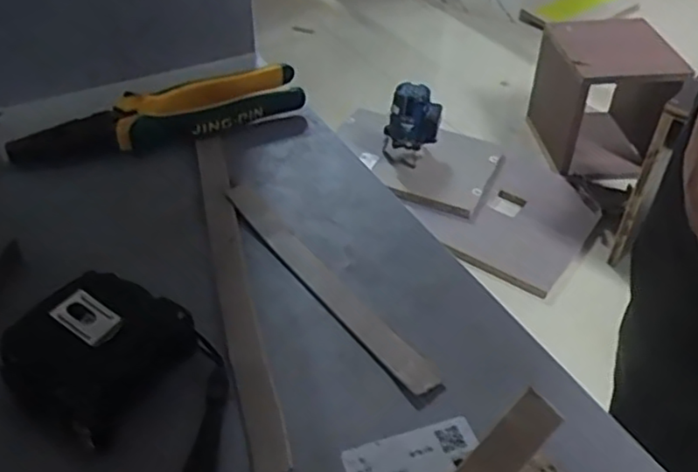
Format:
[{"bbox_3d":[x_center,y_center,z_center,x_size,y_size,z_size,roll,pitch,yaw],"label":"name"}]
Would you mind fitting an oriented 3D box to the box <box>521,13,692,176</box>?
[{"bbox_3d":[0.588,-0.315,1.483,0.293,0.243,0.271,-3,42,-6],"label":"box"}]

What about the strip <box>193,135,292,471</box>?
[{"bbox_3d":[-0.065,0.018,0.361,0.017,0.009,0.249,-9,43,-12],"label":"strip"}]

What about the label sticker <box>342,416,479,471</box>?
[{"bbox_3d":[0.030,0.100,0.279,0.058,0.004,0.038,-12,44,-16],"label":"label sticker"}]

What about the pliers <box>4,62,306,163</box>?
[{"bbox_3d":[-0.127,-0.083,0.451,0.193,0.019,0.048,-17,45,-20],"label":"pliers"}]

